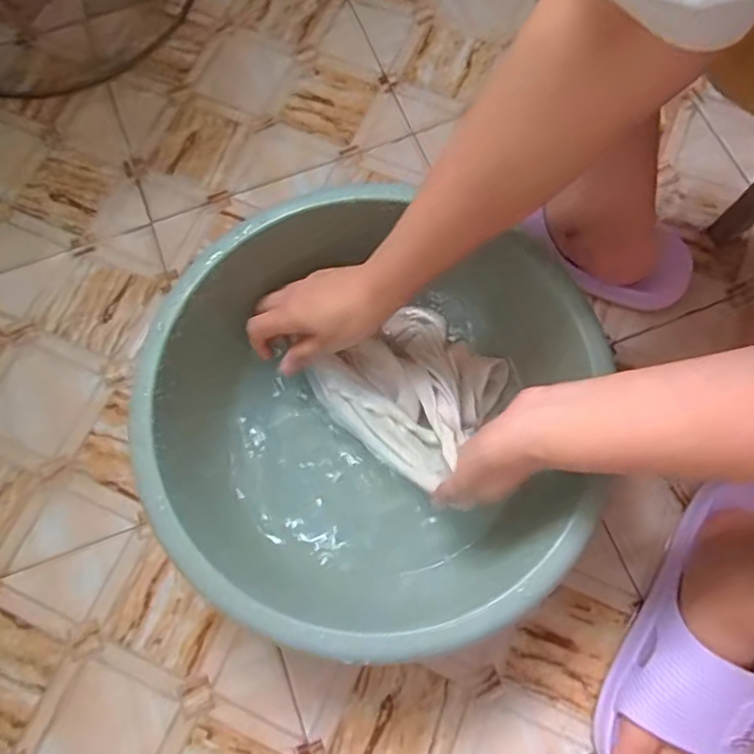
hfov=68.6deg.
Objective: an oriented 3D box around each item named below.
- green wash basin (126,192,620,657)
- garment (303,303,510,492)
[{"bbox_3d":[-0.006,0.036,0.451,0.331,0.128,0.317,0,73,1],"label":"green wash basin"},{"bbox_3d":[0.031,0.006,0.493,0.136,0.040,0.134,40,78,12],"label":"garment"}]

